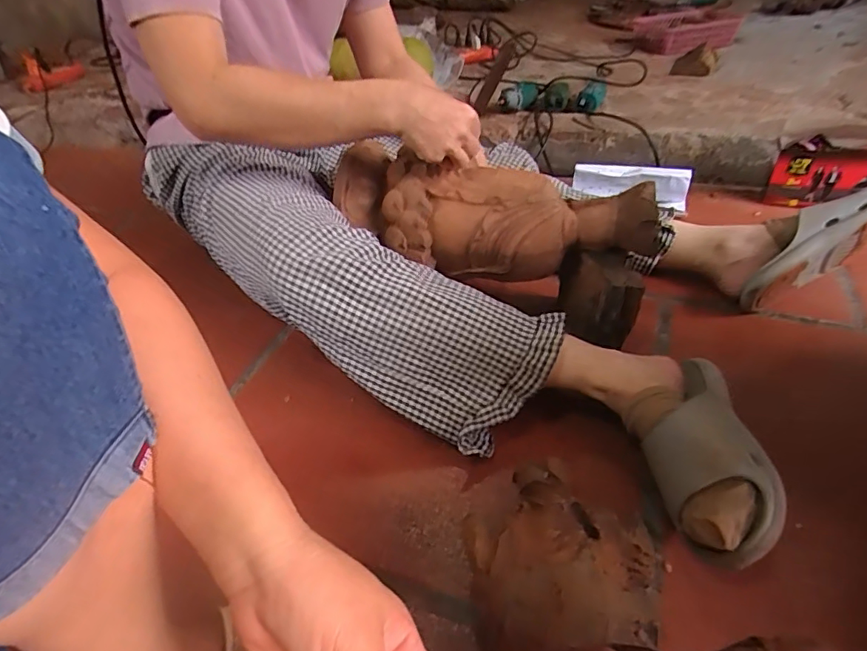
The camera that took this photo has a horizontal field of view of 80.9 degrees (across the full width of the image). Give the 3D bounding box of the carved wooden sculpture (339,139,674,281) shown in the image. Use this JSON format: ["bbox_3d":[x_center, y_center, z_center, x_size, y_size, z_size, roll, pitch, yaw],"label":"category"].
[{"bbox_3d":[0.073,-0.131,0.637,0.384,0.128,0.128,12,43,21],"label":"carved wooden sculpture"}]

